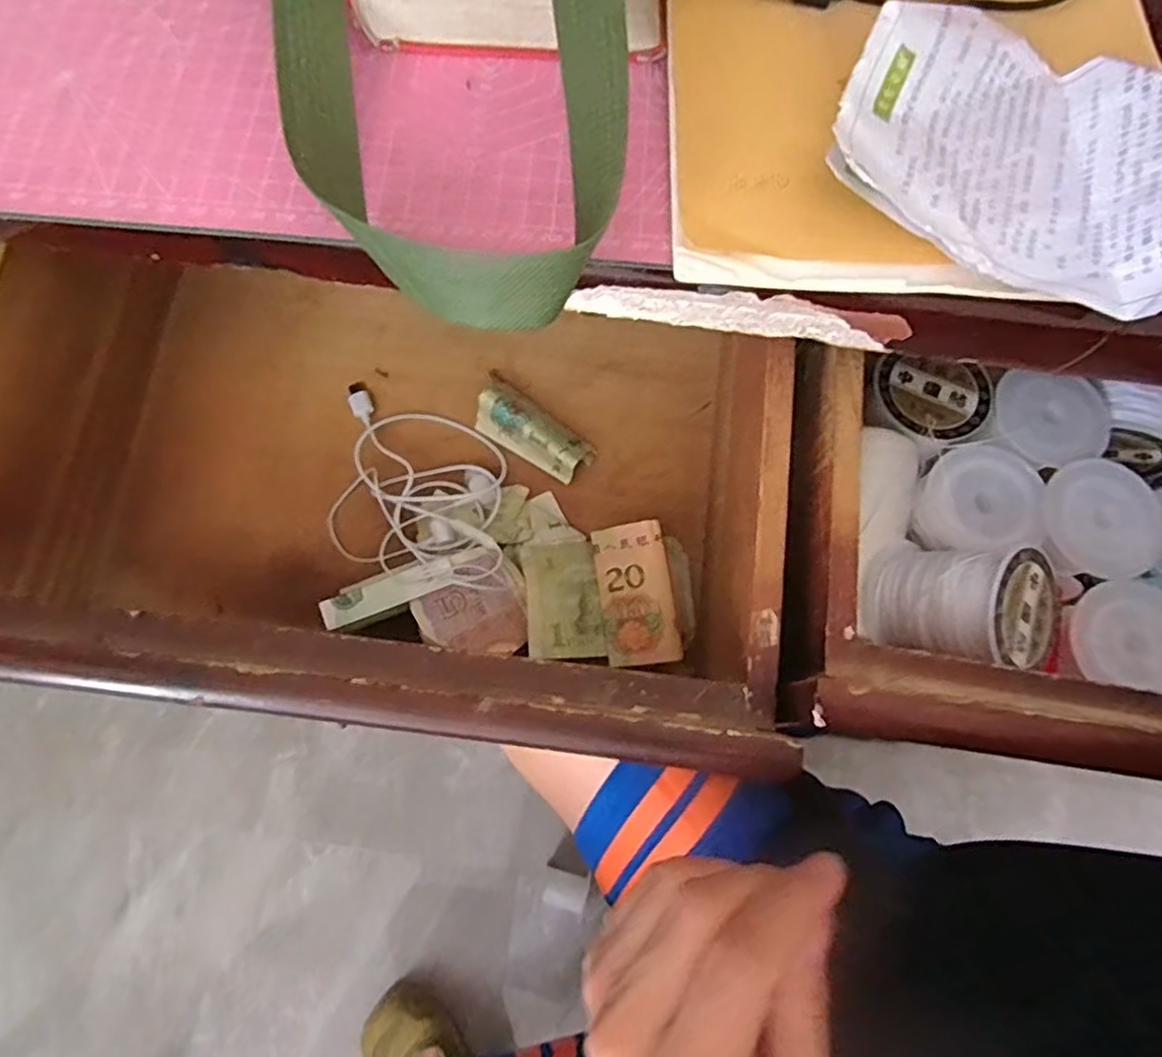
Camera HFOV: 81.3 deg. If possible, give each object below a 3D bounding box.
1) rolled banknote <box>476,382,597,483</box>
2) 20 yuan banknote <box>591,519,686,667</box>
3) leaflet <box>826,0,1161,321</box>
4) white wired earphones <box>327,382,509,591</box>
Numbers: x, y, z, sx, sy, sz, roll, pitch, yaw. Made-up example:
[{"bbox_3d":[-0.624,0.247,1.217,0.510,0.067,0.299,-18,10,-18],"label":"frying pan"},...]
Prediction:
[{"bbox_3d":[-0.026,-0.054,0.372,0.067,0.020,0.030,36,75,10],"label":"rolled banknote"},{"bbox_3d":[0.028,0.034,0.344,0.035,0.032,0.068,-8,73,-4],"label":"20 yuan banknote"},{"bbox_3d":[0.151,-0.133,0.223,0.124,0.038,0.104,18,75,5],"label":"leaflet"},{"bbox_3d":[-0.085,-0.025,0.354,0.097,0.036,0.112,5,72,0],"label":"white wired earphones"}]

